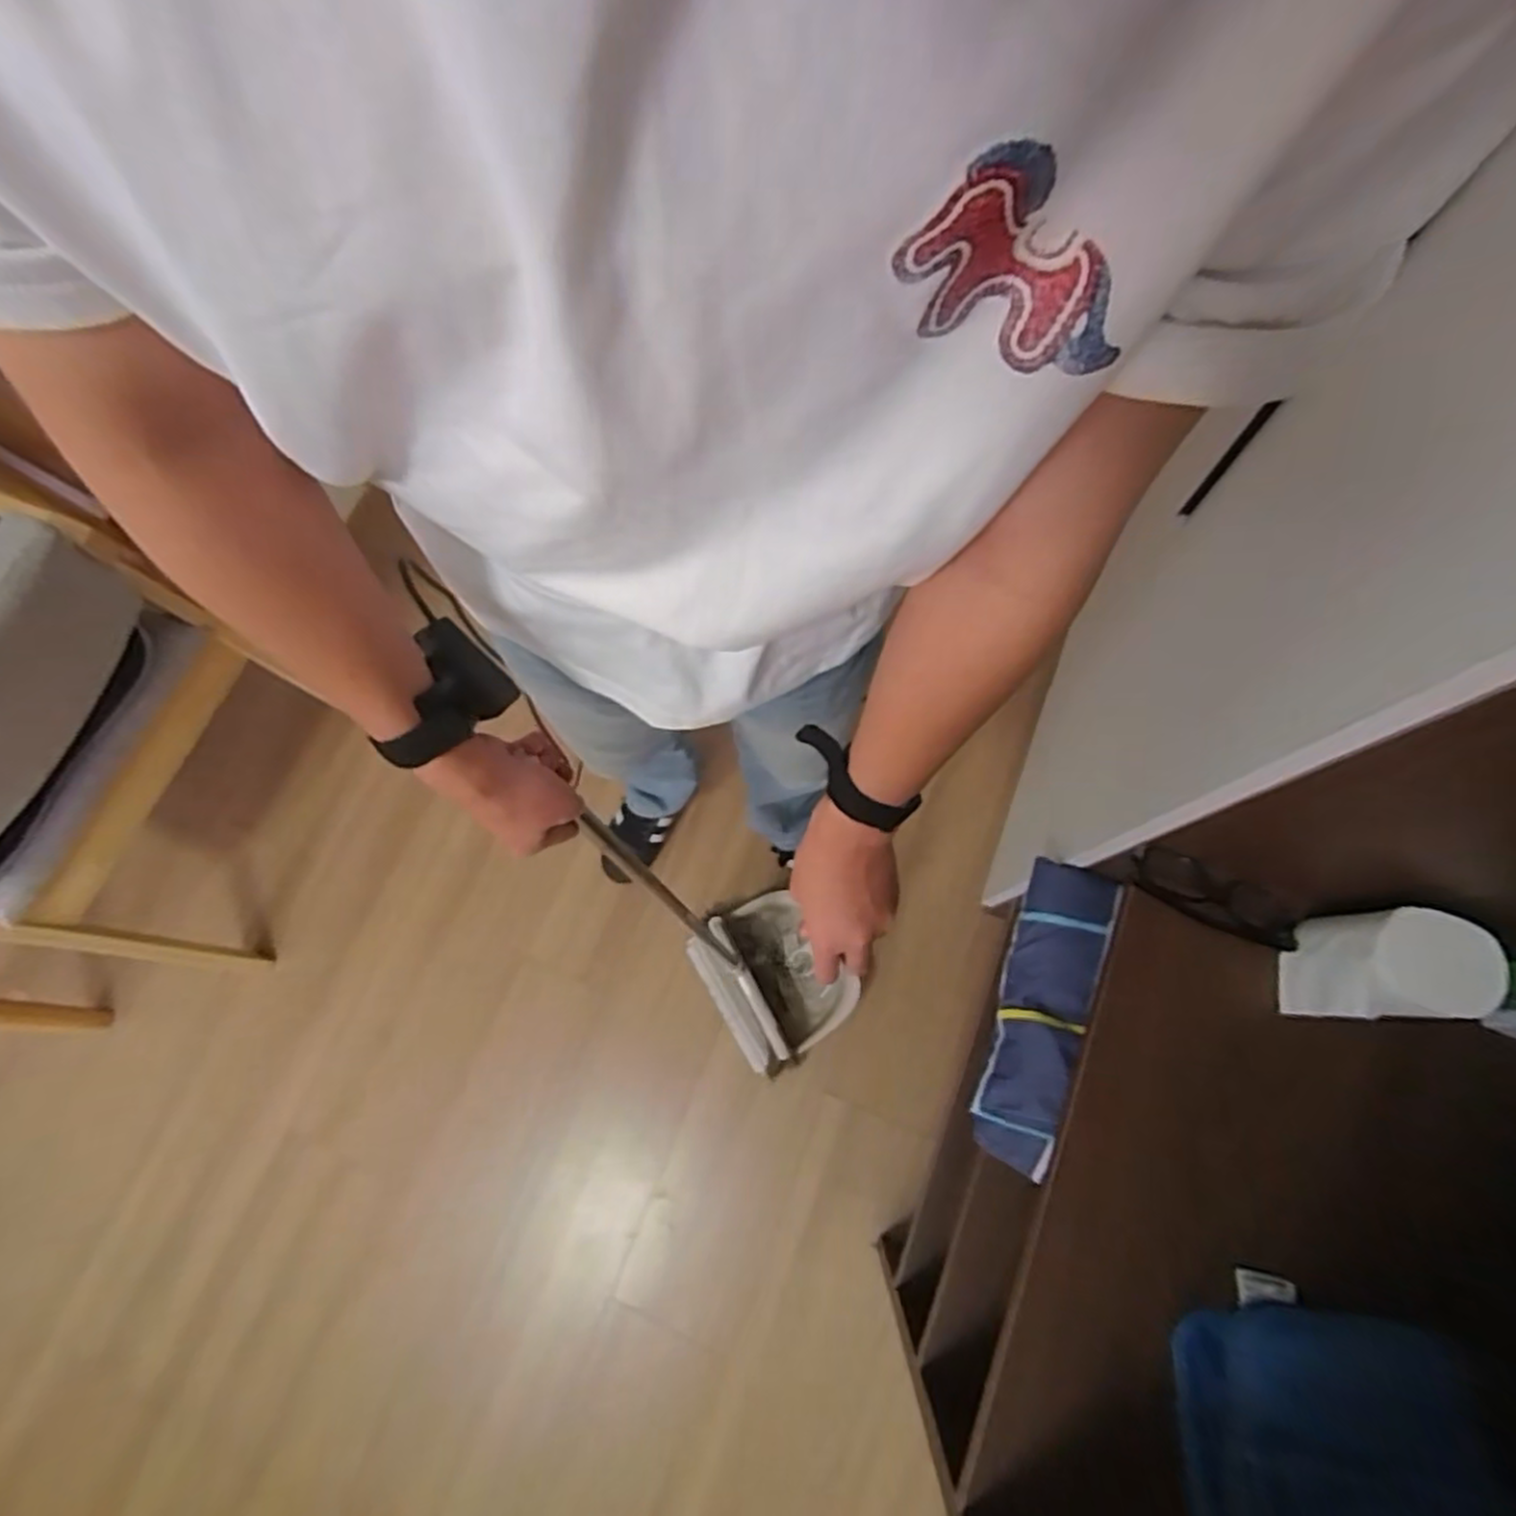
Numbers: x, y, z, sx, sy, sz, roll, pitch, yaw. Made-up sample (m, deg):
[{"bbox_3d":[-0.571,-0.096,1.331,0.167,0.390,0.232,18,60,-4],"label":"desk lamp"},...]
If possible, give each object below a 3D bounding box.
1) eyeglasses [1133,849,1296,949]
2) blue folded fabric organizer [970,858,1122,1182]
[{"bbox_3d":[0.407,0.123,0.677,0.142,0.028,0.054,26,76,13],"label":"eyeglasses"},{"bbox_3d":[0.302,0.267,0.812,0.093,0.030,0.309,7,68,45],"label":"blue folded fabric organizer"}]

